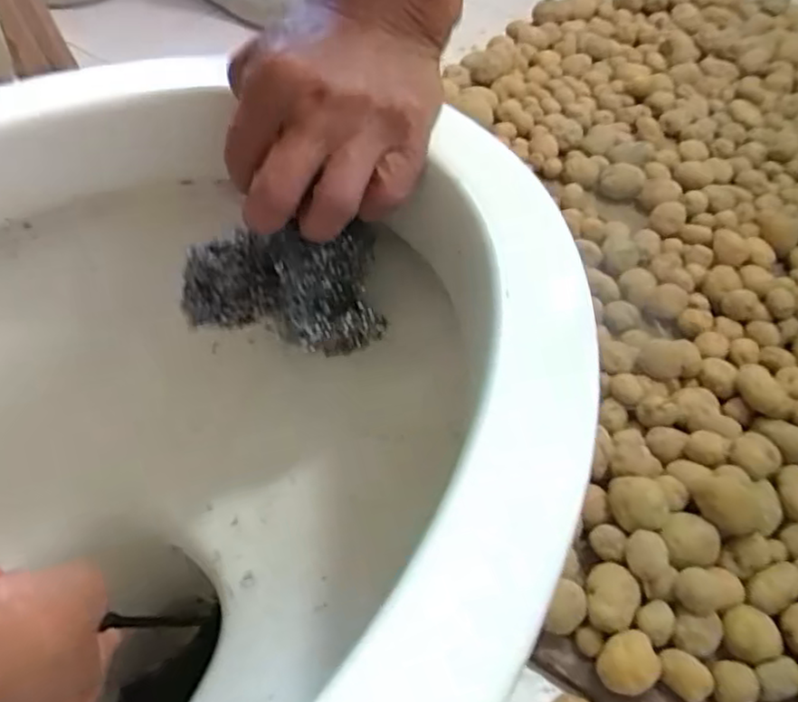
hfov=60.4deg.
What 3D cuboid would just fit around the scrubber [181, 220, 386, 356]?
[{"bbox_3d":[-0.054,-0.026,0.306,0.087,0.043,0.037,0,50,-3],"label":"scrubber"}]

